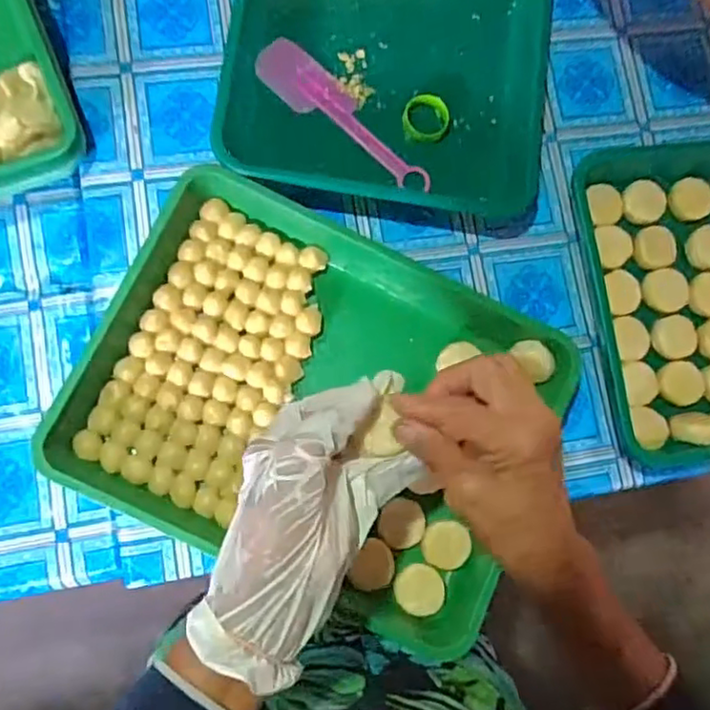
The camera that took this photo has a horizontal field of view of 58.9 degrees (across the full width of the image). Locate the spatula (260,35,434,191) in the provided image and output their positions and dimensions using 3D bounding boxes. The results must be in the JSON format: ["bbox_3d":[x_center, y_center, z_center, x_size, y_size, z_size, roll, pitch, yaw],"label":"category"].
[{"bbox_3d":[-0.006,-0.216,0.570,0.188,0.008,0.049,38,79,1],"label":"spatula"}]

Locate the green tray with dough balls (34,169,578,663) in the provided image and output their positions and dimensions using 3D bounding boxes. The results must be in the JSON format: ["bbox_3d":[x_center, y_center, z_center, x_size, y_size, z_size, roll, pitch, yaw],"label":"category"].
[{"bbox_3d":[-0.027,0.040,0.512,0.365,0.048,0.289,23,80,-2],"label":"green tray with dough balls"}]

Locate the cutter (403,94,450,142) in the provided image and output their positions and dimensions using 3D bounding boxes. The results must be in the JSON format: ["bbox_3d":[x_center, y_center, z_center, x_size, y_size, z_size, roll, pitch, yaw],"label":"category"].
[{"bbox_3d":[0.065,-0.216,0.576,0.041,0.014,0.038,1,81,-6],"label":"cutter"}]

